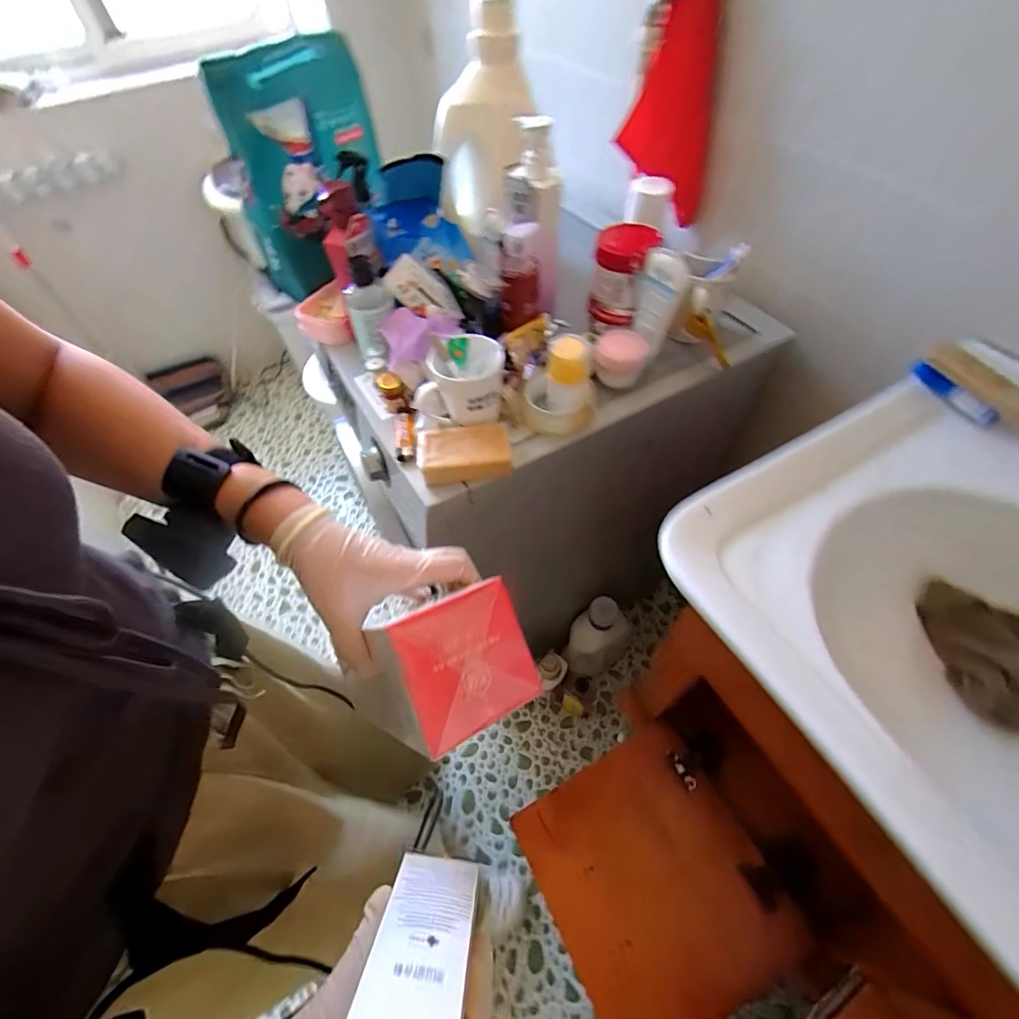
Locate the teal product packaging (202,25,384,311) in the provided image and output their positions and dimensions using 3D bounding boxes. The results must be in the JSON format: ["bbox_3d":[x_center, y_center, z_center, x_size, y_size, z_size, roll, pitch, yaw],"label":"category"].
[{"bbox_3d":[-0.276,-0.477,0.661,0.212,0.264,0.061,-31,59,-19],"label":"teal product packaging"}]

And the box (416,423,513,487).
[{"bbox_3d":[-0.053,-0.065,0.545,0.106,0.032,0.061,-5,54,-2],"label":"box"}]

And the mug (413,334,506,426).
[{"bbox_3d":[-0.054,-0.153,0.548,0.102,0.075,0.086,4,54,4],"label":"mug"}]

